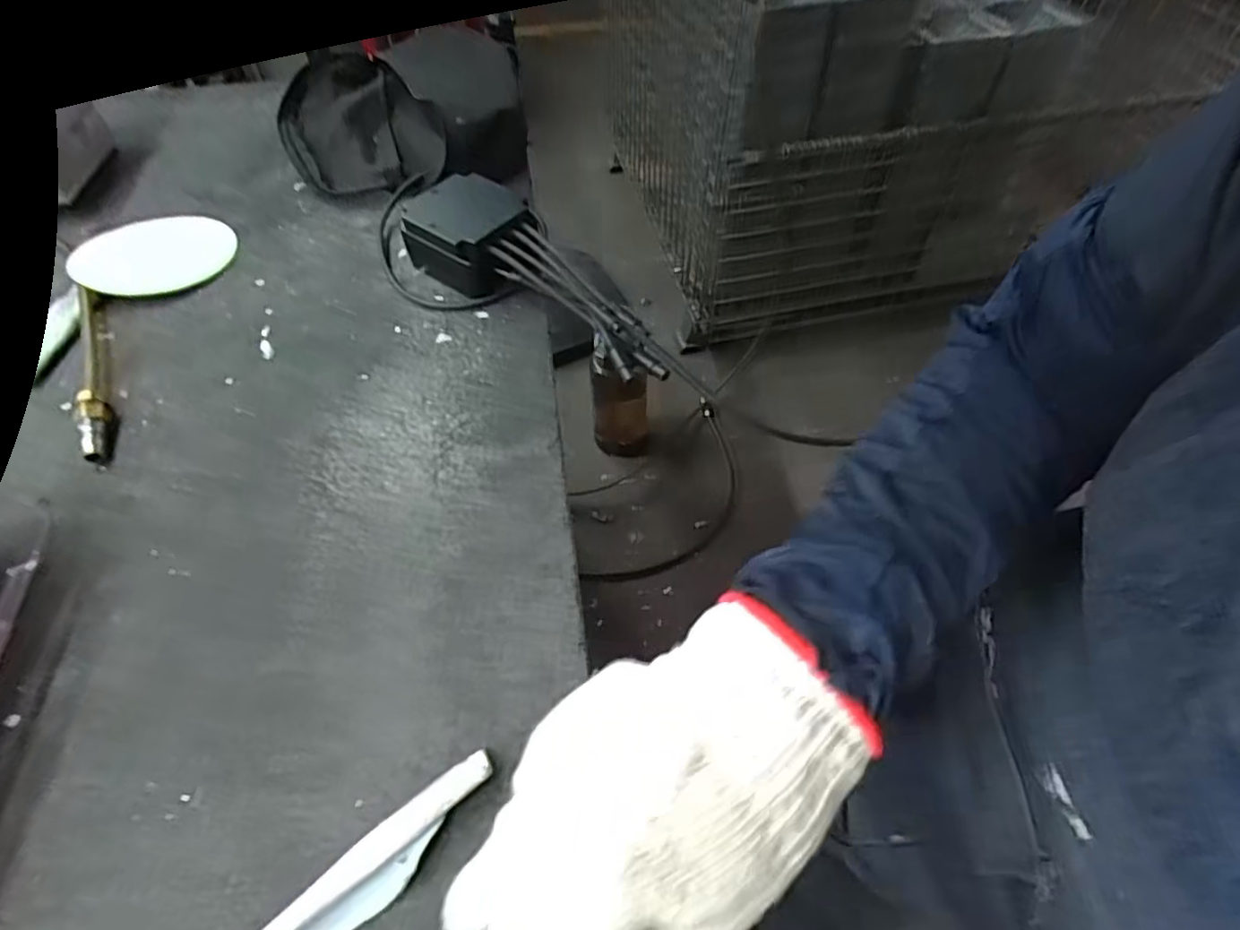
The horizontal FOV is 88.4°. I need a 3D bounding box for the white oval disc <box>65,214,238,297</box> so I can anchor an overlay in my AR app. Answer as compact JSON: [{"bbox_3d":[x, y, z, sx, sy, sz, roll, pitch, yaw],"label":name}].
[{"bbox_3d":[-0.371,-0.170,0.510,0.113,0.013,0.095,-16,55,-11],"label":"white oval disc"}]

